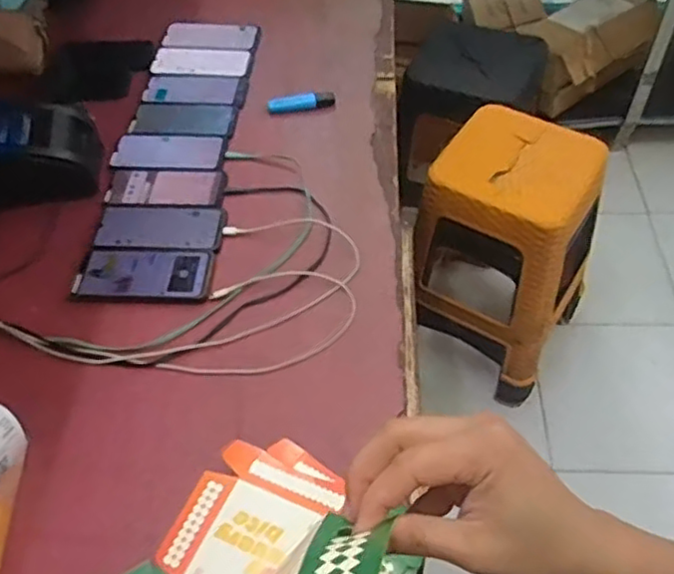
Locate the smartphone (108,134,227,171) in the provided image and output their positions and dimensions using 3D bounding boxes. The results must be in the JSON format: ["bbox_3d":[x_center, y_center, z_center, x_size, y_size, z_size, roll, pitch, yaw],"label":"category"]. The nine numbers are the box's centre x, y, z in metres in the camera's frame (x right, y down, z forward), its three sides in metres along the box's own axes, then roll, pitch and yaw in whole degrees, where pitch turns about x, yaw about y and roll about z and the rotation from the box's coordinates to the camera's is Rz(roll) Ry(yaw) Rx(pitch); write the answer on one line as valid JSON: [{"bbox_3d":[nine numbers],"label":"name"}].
[{"bbox_3d":[-0.248,-0.201,0.985,0.165,0.006,0.076,3,52,5],"label":"smartphone"}]

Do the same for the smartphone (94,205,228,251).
[{"bbox_3d":[-0.234,-0.081,0.891,0.167,0.008,0.083,-1,52,2],"label":"smartphone"}]

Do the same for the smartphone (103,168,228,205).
[{"bbox_3d":[-0.238,-0.140,0.935,0.165,0.009,0.071,2,52,5],"label":"smartphone"}]

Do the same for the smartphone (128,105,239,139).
[{"bbox_3d":[-0.239,-0.260,1.031,0.161,0.006,0.074,5,52,7],"label":"smartphone"}]

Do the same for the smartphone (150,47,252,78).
[{"bbox_3d":[-0.231,-0.384,1.132,0.173,0.005,0.079,8,53,9],"label":"smartphone"}]

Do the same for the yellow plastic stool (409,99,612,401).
[{"bbox_3d":[0.364,-0.064,1.440,0.305,0.524,0.304,28,58,22],"label":"yellow plastic stool"}]

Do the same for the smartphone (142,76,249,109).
[{"bbox_3d":[-0.231,-0.317,1.079,0.166,0.014,0.073,6,53,8],"label":"smartphone"}]

